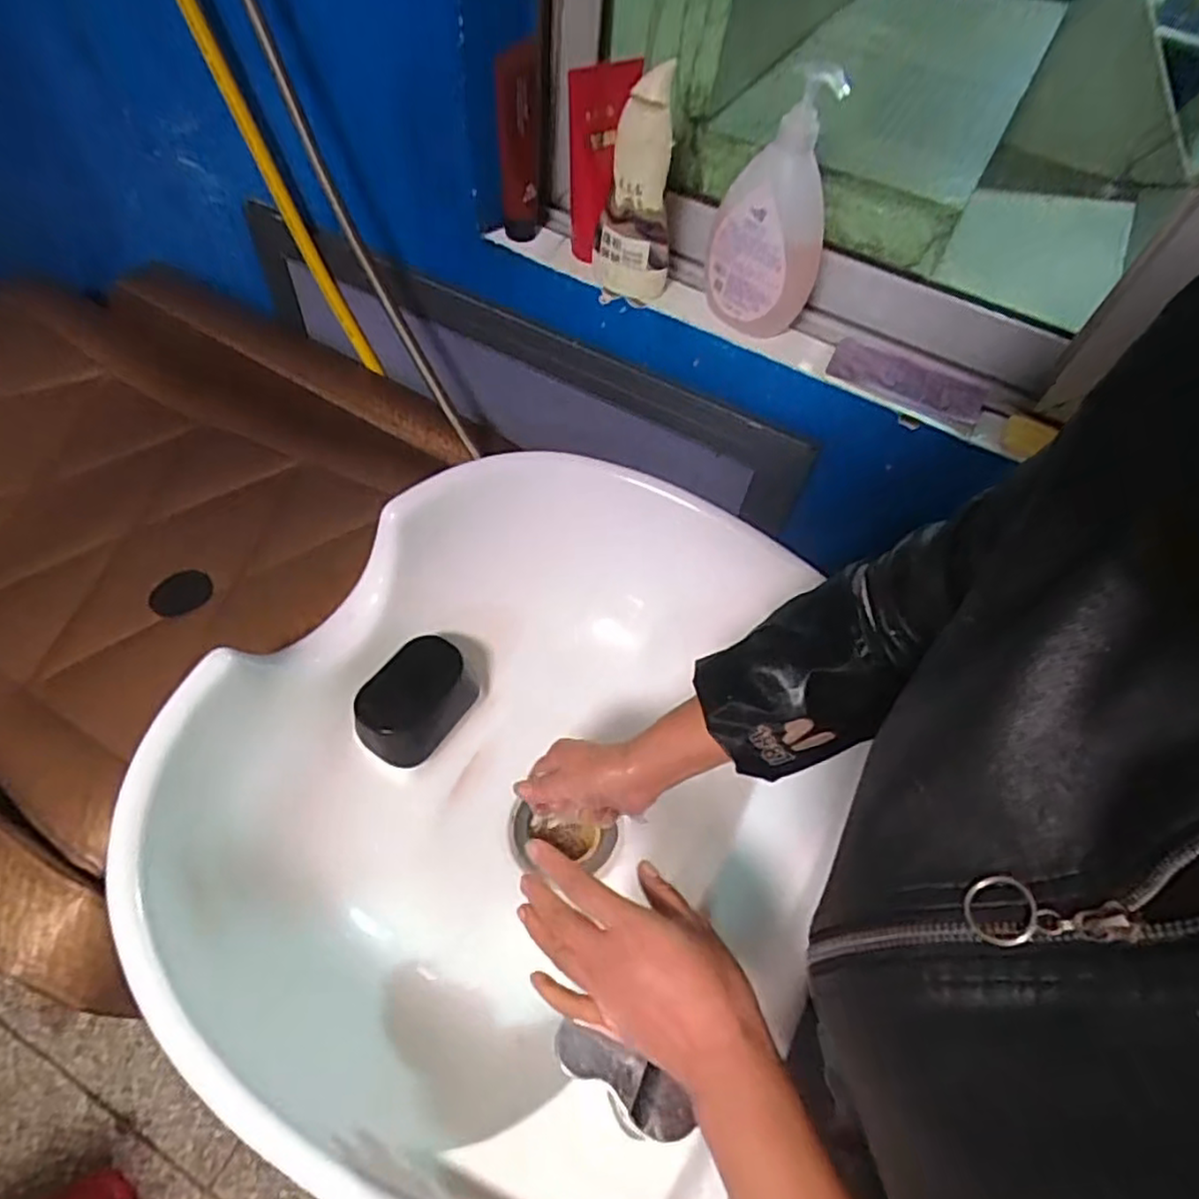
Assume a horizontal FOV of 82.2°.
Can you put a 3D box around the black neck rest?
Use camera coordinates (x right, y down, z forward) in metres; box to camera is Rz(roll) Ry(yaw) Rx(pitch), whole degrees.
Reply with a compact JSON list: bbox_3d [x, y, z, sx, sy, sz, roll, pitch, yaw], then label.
[{"bbox_3d":[-0.178,0.100,0.680,0.082,0.062,0.125,29,58,12],"label":"black neck rest"}]

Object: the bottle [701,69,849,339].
[{"bbox_3d":[0.151,-0.328,0.584,0.095,0.184,0.072,5,56,-4],"label":"bottle"}]

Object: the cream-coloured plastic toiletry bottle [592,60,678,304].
[{"bbox_3d":[0.033,-0.353,0.607,0.052,0.175,0.055,-18,60,-18],"label":"cream-coloured plastic toiletry bottle"}]

